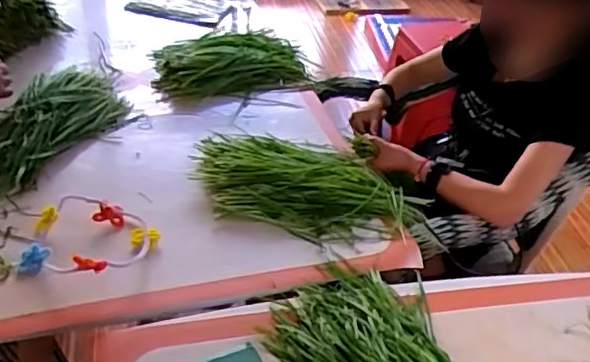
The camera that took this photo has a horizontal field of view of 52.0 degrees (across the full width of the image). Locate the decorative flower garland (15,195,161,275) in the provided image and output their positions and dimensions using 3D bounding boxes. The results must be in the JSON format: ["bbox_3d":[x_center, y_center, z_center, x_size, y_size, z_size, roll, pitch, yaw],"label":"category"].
[{"bbox_3d":[-0.291,0.071,0.865,0.178,0.028,0.151,7,37,1],"label":"decorative flower garland"}]

